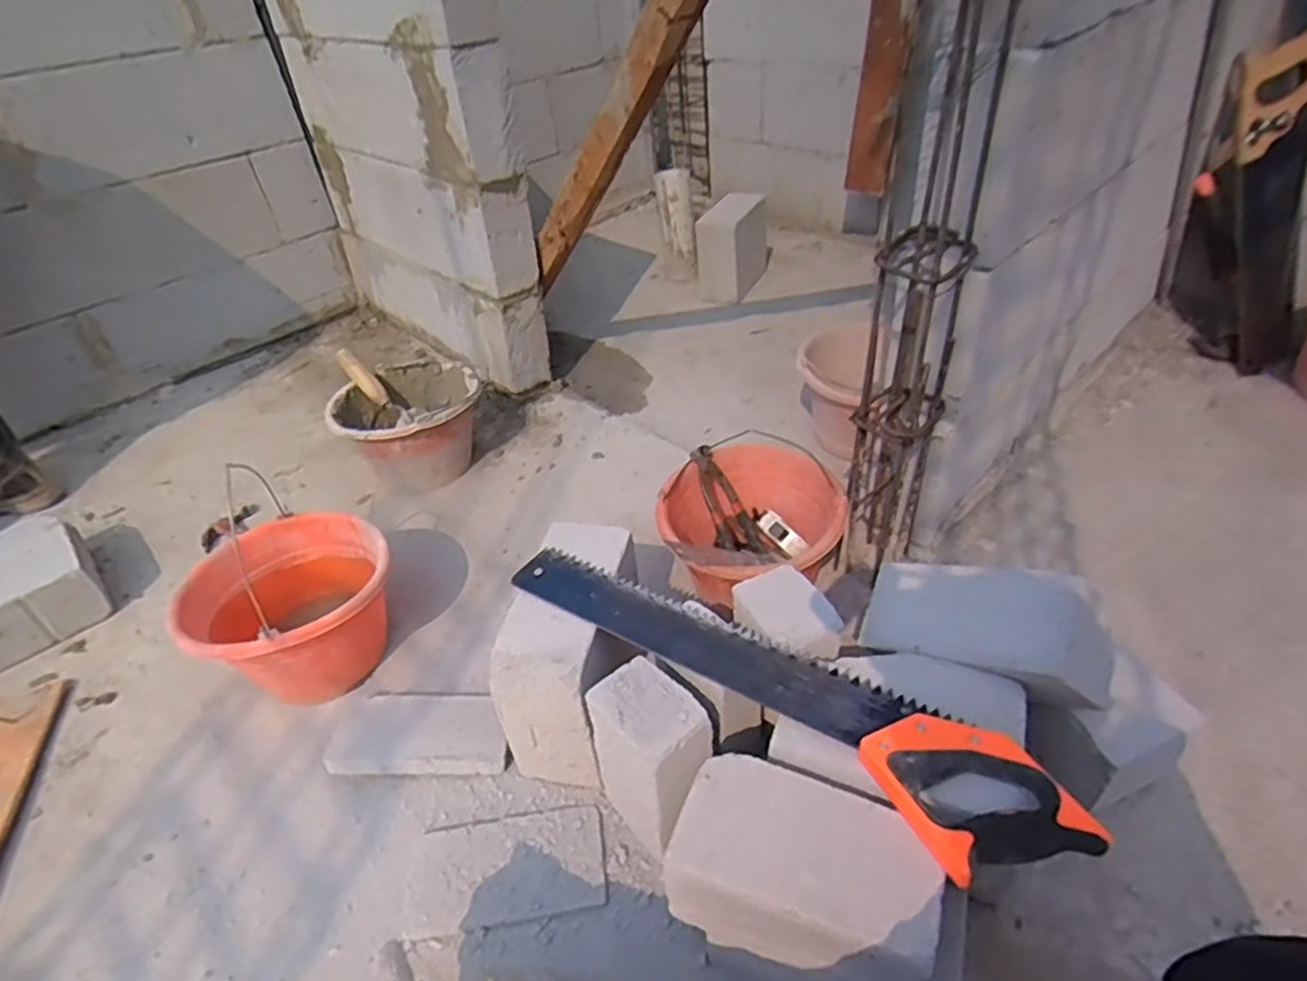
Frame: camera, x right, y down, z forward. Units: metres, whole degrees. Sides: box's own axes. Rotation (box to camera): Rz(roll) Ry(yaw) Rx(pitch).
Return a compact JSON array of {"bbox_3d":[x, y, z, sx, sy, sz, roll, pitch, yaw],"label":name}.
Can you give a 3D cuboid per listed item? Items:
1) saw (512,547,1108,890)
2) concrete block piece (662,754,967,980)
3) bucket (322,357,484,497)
[{"bbox_3d":[0.090,0.167,0.658,0.550,0.026,0.115,24,47,32],"label":"saw"},{"bbox_3d":[0.130,0.315,0.566,0.218,0.102,0.133,16,43,25],"label":"concrete block piece"},{"bbox_3d":[-0.431,-0.112,1.291,0.250,0.149,0.218,-17,40,-15],"label":"bucket"}]

